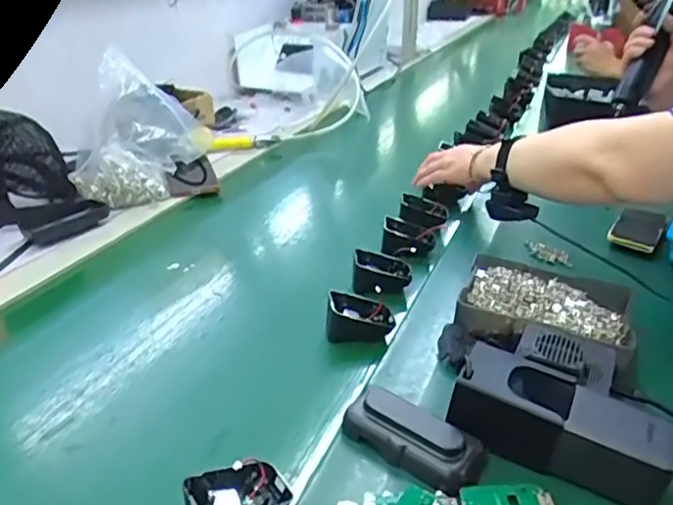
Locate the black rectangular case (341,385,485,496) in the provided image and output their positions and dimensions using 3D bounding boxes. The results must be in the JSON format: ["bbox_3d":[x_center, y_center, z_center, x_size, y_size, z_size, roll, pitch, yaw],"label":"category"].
[{"bbox_3d":[0.060,0.137,0.447,0.105,0.024,0.053,20,35,33],"label":"black rectangular case"}]

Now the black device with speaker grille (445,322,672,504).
[{"bbox_3d":[0.186,0.109,0.471,0.155,0.054,0.131,13,32,23],"label":"black device with speaker grille"}]

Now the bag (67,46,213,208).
[{"bbox_3d":[-0.288,-0.167,0.832,0.197,0.184,0.063,-8,30,-14],"label":"bag"}]

